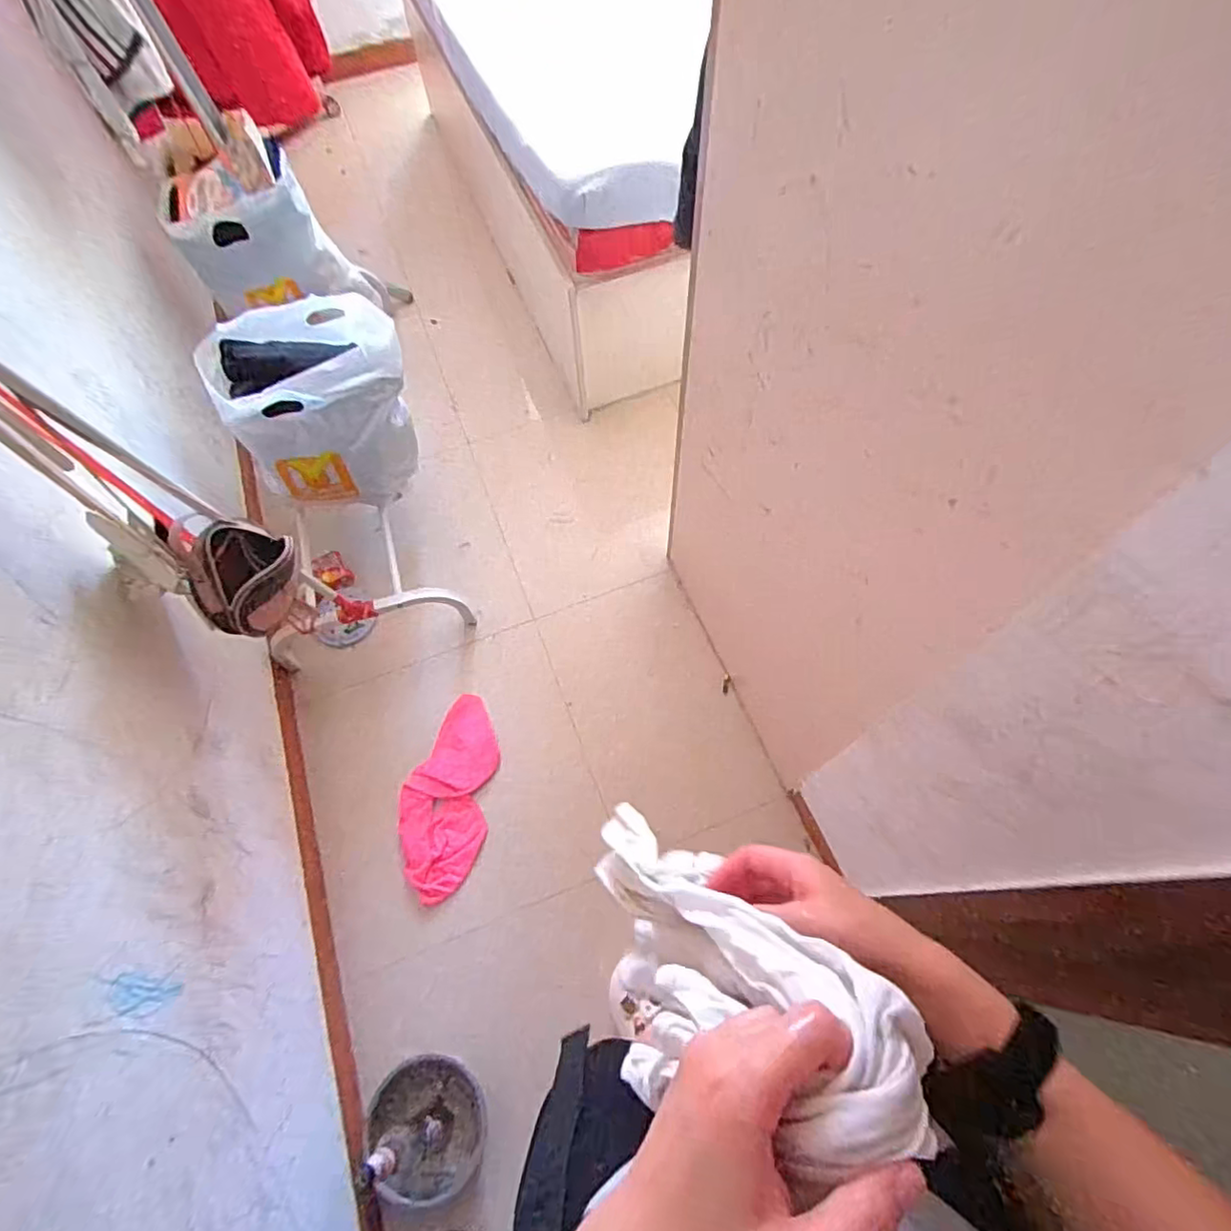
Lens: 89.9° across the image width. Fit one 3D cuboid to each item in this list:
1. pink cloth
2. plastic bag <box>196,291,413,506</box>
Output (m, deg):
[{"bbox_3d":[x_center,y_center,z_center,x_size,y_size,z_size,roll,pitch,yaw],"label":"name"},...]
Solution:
[{"bbox_3d":[-0.354,0.375,1.309,0.171,0.032,0.408,5,65,5],"label":"pink cloth"},{"bbox_3d":[-0.649,-0.490,1.398,0.369,0.336,0.391,-21,66,-8],"label":"plastic bag"}]

